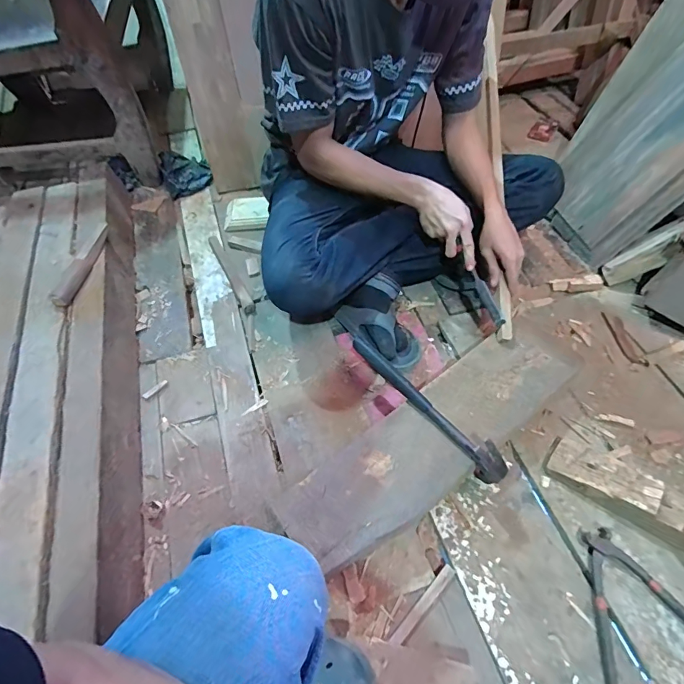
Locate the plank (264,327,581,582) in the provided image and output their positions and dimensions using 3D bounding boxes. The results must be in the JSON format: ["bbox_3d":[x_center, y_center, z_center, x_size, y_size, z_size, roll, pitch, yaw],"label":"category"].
[{"bbox_3d":[0.163,0.144,0.690,0.552,0.027,0.146,-34,60,-18],"label":"plank"}]

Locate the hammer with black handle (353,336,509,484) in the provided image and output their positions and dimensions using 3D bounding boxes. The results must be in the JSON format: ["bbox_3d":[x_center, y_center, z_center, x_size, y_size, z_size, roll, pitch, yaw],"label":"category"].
[{"bbox_3d":[0.127,0.100,0.689,0.029,0.092,0.314,-37,60,-20],"label":"hammer with black handle"}]

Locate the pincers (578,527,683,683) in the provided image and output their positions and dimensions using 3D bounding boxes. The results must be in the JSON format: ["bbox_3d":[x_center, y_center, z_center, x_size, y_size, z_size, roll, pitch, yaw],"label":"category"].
[{"bbox_3d":[0.406,0.357,0.586,0.184,0.038,0.196,-13,55,-5],"label":"pincers"}]

